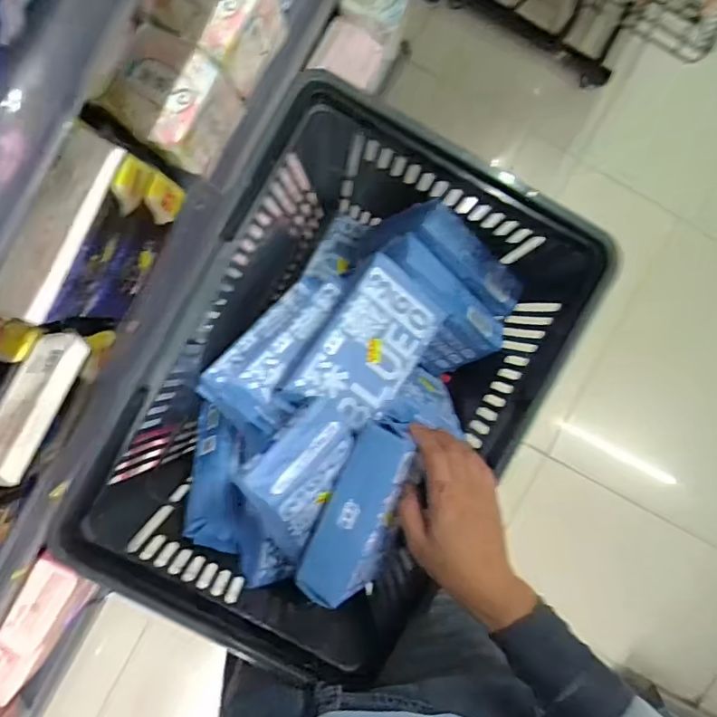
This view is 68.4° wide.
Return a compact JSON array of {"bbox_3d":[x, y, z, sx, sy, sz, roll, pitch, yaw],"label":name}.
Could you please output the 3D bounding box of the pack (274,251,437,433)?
[{"bbox_3d":[0.008,-0.009,0.486,0.098,0.046,0.146,36,73,-9],"label":"pack"}]

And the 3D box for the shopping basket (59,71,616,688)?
[{"bbox_3d":[-0.019,0.037,0.518,0.292,0.246,0.458,31,91,-4],"label":"shopping basket"}]

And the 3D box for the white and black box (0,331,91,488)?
[{"bbox_3d":[-0.323,0.053,0.512,0.031,0.057,0.169,29,91,-4],"label":"white and black box"}]

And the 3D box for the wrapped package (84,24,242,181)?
[{"bbox_3d":[-0.199,-0.270,0.558,0.111,0.083,0.100,29,91,-4],"label":"wrapped package"}]

